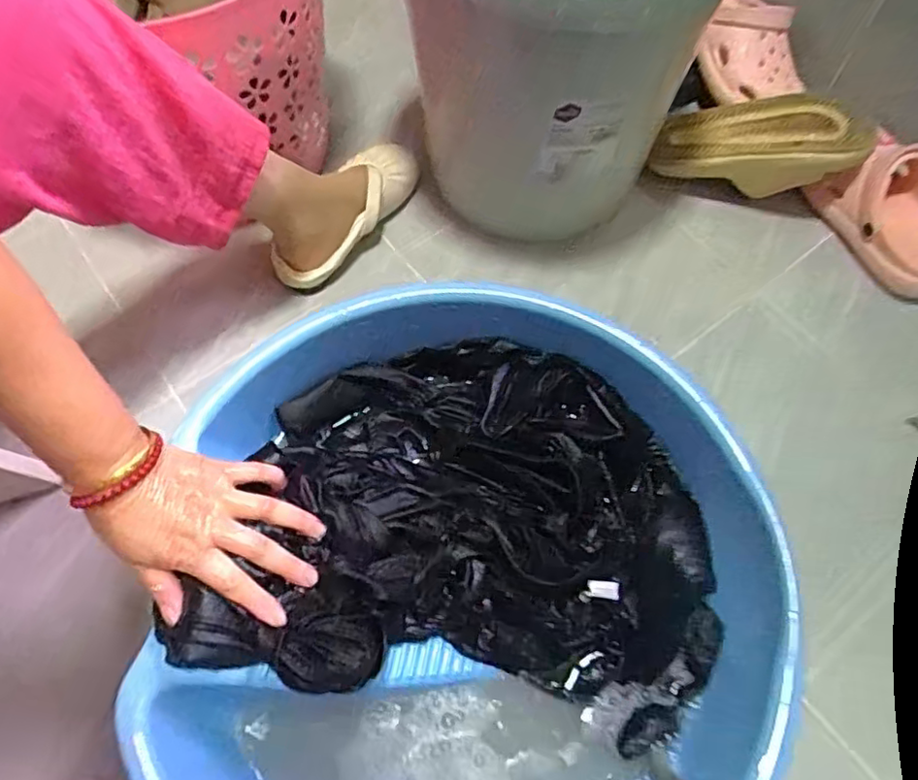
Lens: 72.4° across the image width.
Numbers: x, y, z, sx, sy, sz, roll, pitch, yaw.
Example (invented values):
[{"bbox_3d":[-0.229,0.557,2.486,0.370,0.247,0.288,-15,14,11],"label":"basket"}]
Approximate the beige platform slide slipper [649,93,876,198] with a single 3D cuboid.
[{"bbox_3d":[0.384,-0.315,0.806,0.242,0.067,0.112,5,64,22],"label":"beige platform slide slipper"}]

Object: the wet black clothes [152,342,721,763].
[{"bbox_3d":[0.026,0.097,0.510,0.374,0.135,0.298,10,65,6],"label":"wet black clothes"}]

